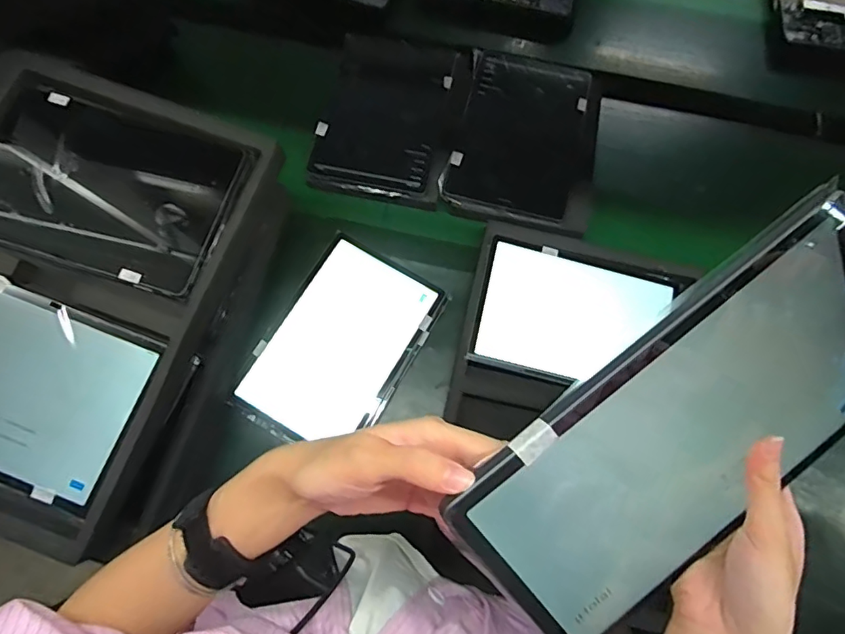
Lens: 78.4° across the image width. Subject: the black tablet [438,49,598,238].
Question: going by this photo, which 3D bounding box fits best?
[{"bbox_3d":[0.147,-0.258,0.743,0.202,0.019,0.286,10,71,2],"label":"black tablet"}]

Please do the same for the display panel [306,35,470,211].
[{"bbox_3d":[-0.043,-0.285,0.744,0.187,0.020,0.261,11,70,3],"label":"display panel"}]

